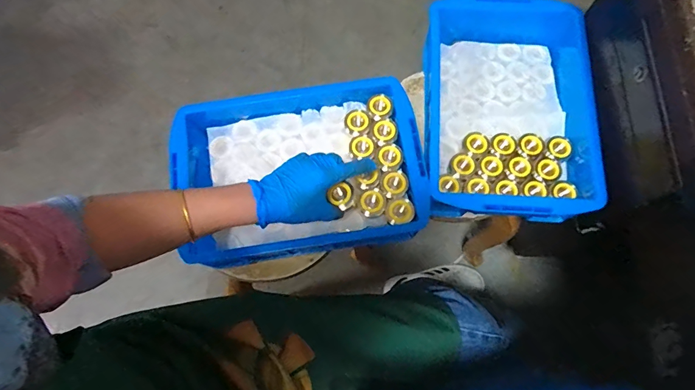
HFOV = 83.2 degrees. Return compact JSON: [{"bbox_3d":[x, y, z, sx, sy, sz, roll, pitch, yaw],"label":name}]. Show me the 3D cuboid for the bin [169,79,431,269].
[{"bbox_3d":[-0.068,-0.029,0.602,0.352,0.103,0.246,-11,73,-1],"label":"bin"}]

